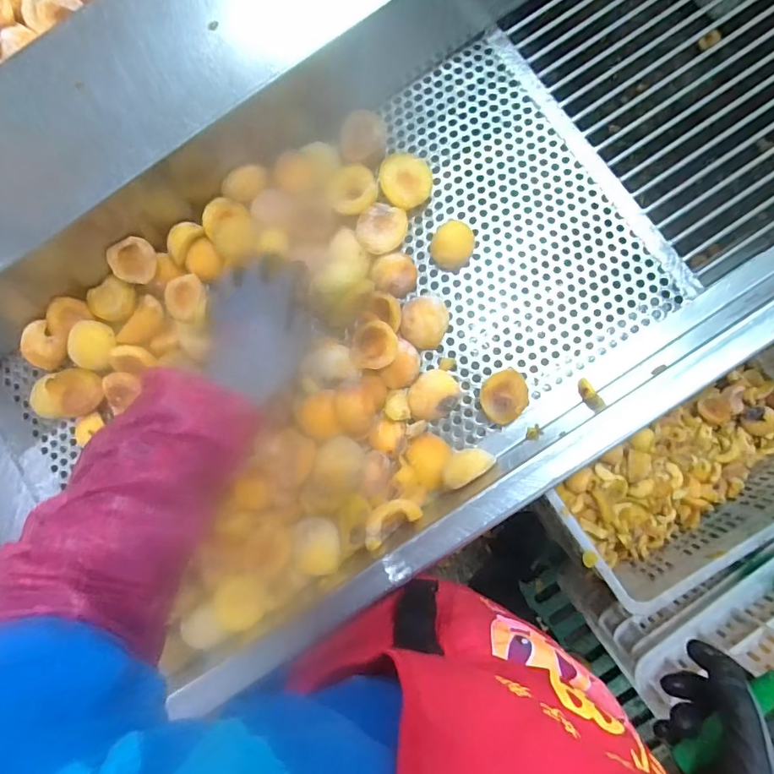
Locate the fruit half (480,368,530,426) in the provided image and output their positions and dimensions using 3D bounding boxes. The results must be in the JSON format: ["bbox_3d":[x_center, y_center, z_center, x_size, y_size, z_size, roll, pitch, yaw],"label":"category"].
[{"bbox_3d":[0.131,0.010,0.536,0.052,0.022,0.055,-24,94,16],"label":"fruit half"}]

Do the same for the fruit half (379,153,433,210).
[{"bbox_3d":[0.023,-0.241,0.568,0.059,0.037,0.068,-7,83,3],"label":"fruit half"}]

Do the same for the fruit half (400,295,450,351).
[{"bbox_3d":[0.043,-0.075,0.554,0.051,0.028,0.055,16,85,5],"label":"fruit half"}]

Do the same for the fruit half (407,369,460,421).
[{"bbox_3d":[0.053,0.009,0.549,0.054,0.020,0.058,0,83,3],"label":"fruit half"}]

